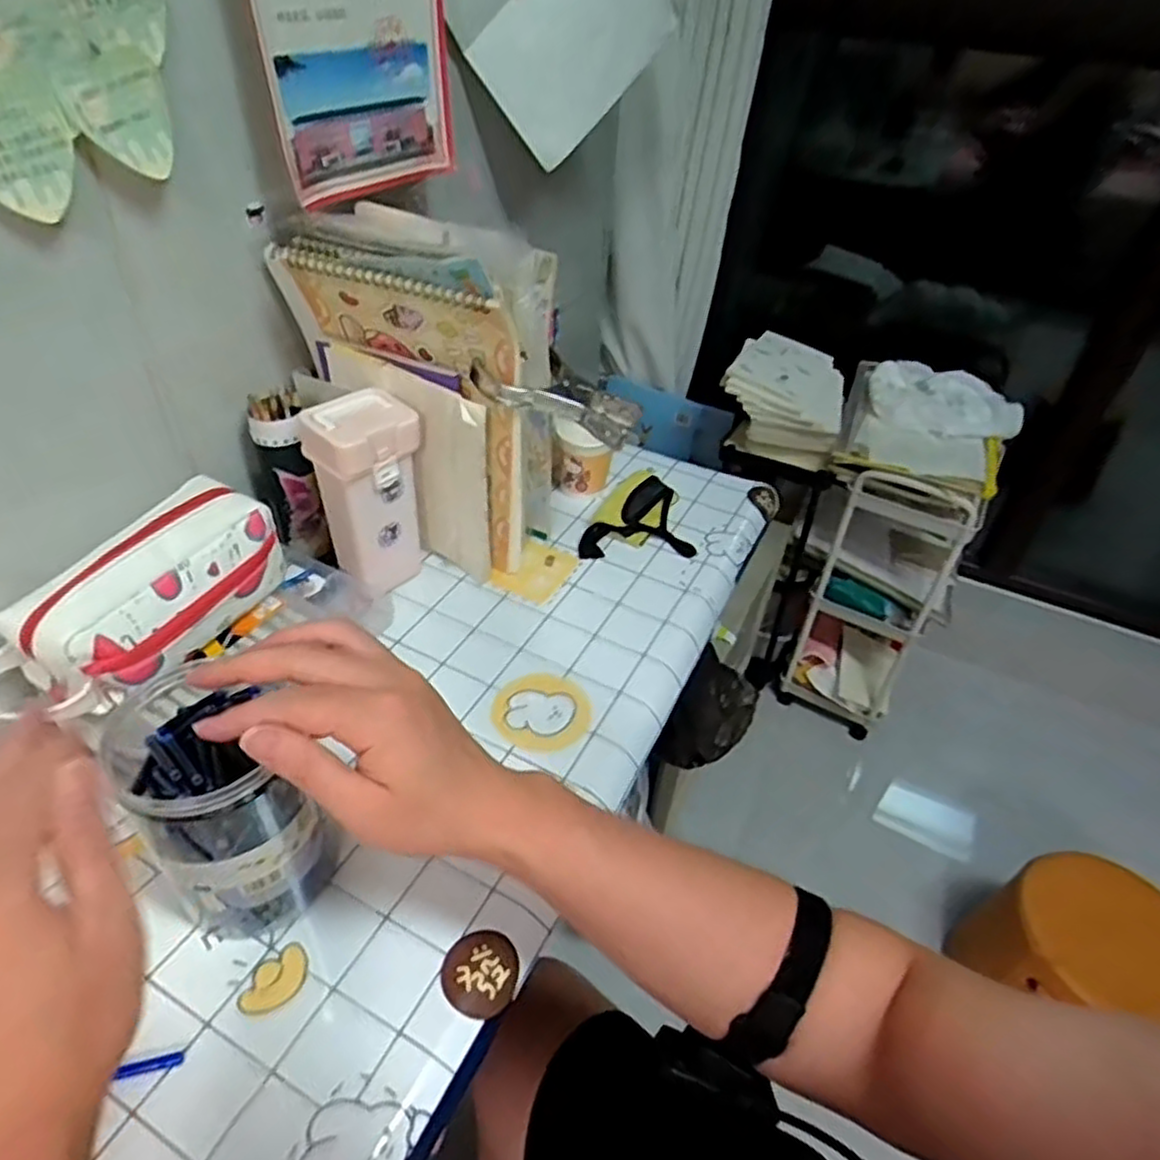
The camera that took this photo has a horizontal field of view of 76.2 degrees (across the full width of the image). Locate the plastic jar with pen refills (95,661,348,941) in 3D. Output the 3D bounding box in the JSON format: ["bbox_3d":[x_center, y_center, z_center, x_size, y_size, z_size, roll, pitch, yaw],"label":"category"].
[{"bbox_3d":[-0.212,0.140,0.446,0.085,0.140,0.103,-30,52,-33],"label":"plastic jar with pen refills"}]

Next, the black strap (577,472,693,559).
[{"bbox_3d":[0.056,-0.067,0.784,0.118,0.038,0.090,-3,42,-9],"label":"black strap"}]

